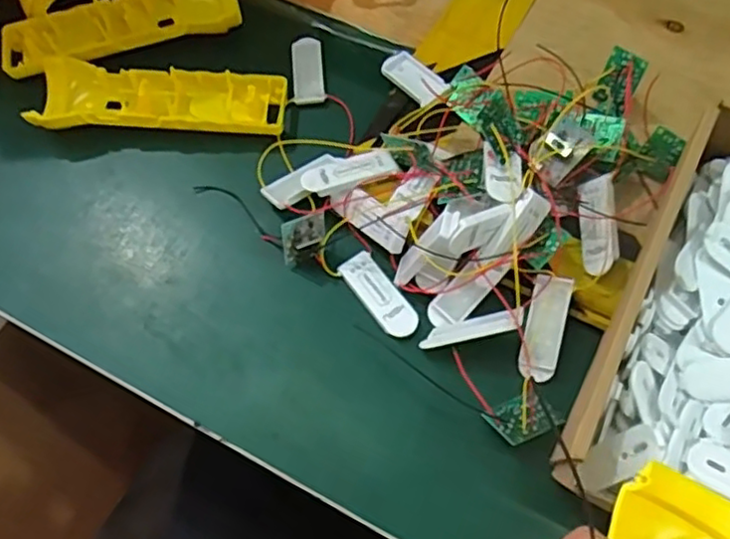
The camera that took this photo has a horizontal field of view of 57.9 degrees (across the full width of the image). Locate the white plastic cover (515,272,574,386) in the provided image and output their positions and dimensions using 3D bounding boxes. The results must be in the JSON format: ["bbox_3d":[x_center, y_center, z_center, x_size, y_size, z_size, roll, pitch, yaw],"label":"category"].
[{"bbox_3d":[0.099,0.032,0.364,0.020,0.005,0.058,14,80,8],"label":"white plastic cover"}]

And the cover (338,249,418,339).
[{"bbox_3d":[0.008,0.015,0.382,0.021,0.004,0.058,-33,69,-12],"label":"cover"}]

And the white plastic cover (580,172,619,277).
[{"bbox_3d":[0.131,-0.024,0.367,0.008,0.024,0.054,9,67,-26],"label":"white plastic cover"}]

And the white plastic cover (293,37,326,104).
[{"bbox_3d":[-0.039,-0.137,0.452,0.020,0.004,0.054,-5,66,0],"label":"white plastic cover"}]

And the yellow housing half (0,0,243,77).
[{"bbox_3d":[-0.170,-0.171,0.458,0.163,0.018,0.052,-13,66,-4],"label":"yellow housing half"}]

